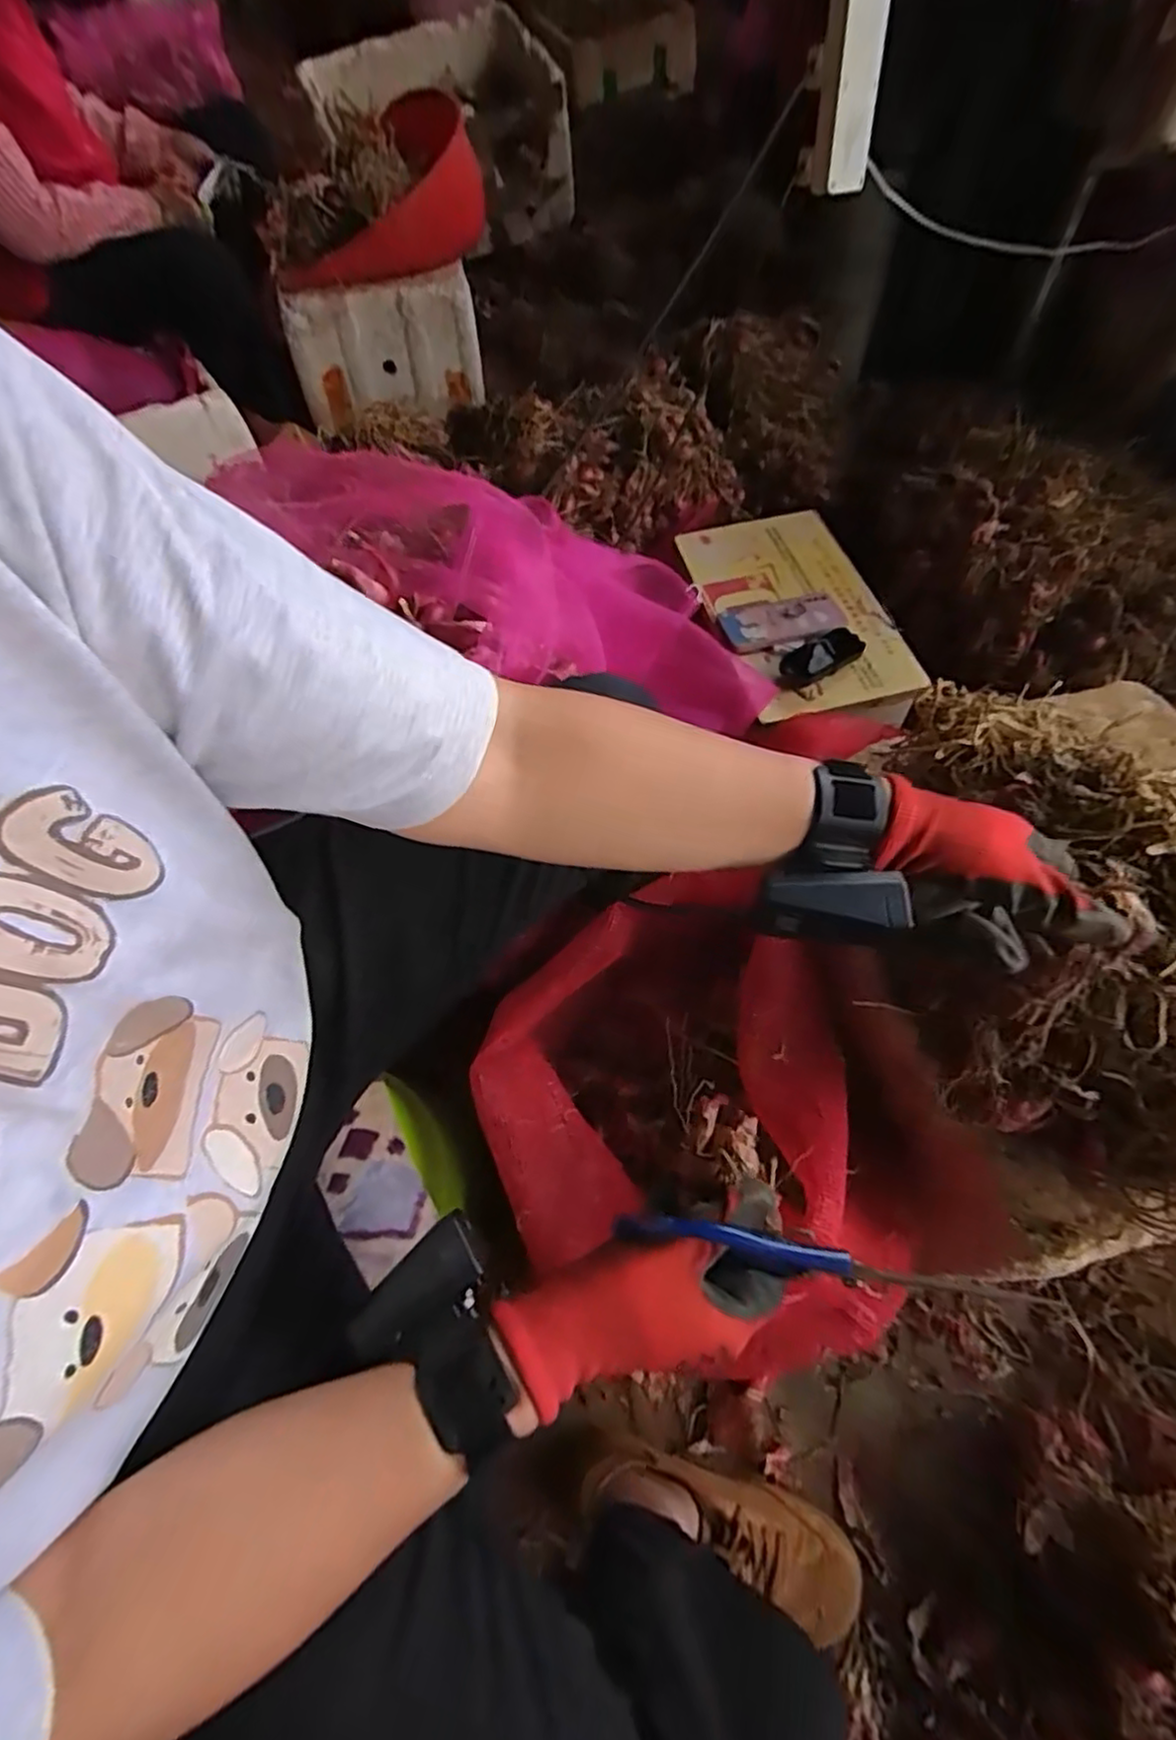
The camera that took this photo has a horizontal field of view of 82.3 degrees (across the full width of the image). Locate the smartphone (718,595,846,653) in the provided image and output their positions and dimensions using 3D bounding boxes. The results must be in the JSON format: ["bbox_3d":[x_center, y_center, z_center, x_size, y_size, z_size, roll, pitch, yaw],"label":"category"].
[{"bbox_3d":[0.264,-0.338,0.914,0.160,0.009,0.076,-10,69,3],"label":"smartphone"}]

